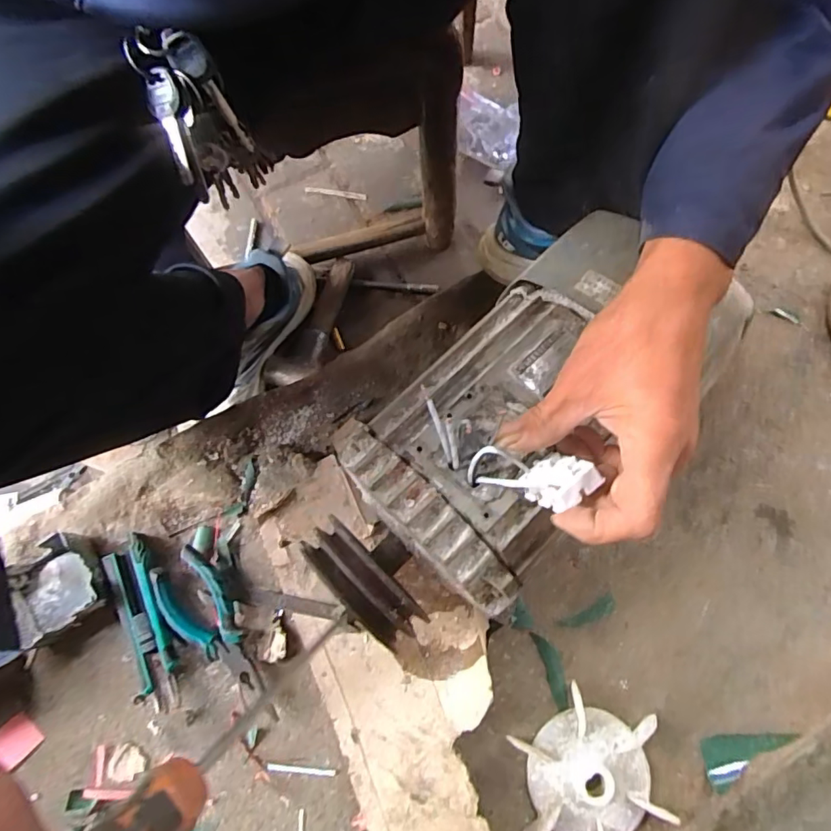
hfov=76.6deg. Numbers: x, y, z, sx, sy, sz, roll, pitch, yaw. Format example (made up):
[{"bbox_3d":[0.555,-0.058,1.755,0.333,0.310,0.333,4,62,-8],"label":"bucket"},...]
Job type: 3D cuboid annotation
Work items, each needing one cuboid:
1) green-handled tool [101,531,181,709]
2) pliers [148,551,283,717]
[{"bbox_3d":[-0.236,0.179,0.457,0.038,0.024,0.147,-19,75,-4],"label":"green-handled tool"},{"bbox_3d":[-0.169,0.190,0.451,0.050,0.024,0.155,-34,77,-8],"label":"pliers"}]

